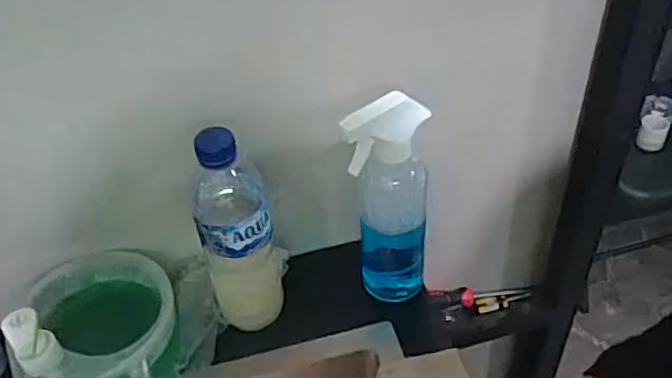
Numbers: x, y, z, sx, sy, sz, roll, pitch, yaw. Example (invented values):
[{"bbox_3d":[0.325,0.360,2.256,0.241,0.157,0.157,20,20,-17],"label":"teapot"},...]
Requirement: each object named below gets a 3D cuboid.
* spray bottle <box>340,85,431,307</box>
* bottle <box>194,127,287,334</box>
[{"bbox_3d":[0.049,0.016,0.561,0.062,0.230,0.061,5,45,11],"label":"spray bottle"},{"bbox_3d":[-0.089,0.043,0.554,0.063,0.222,0.059,-16,45,-11],"label":"bottle"}]

